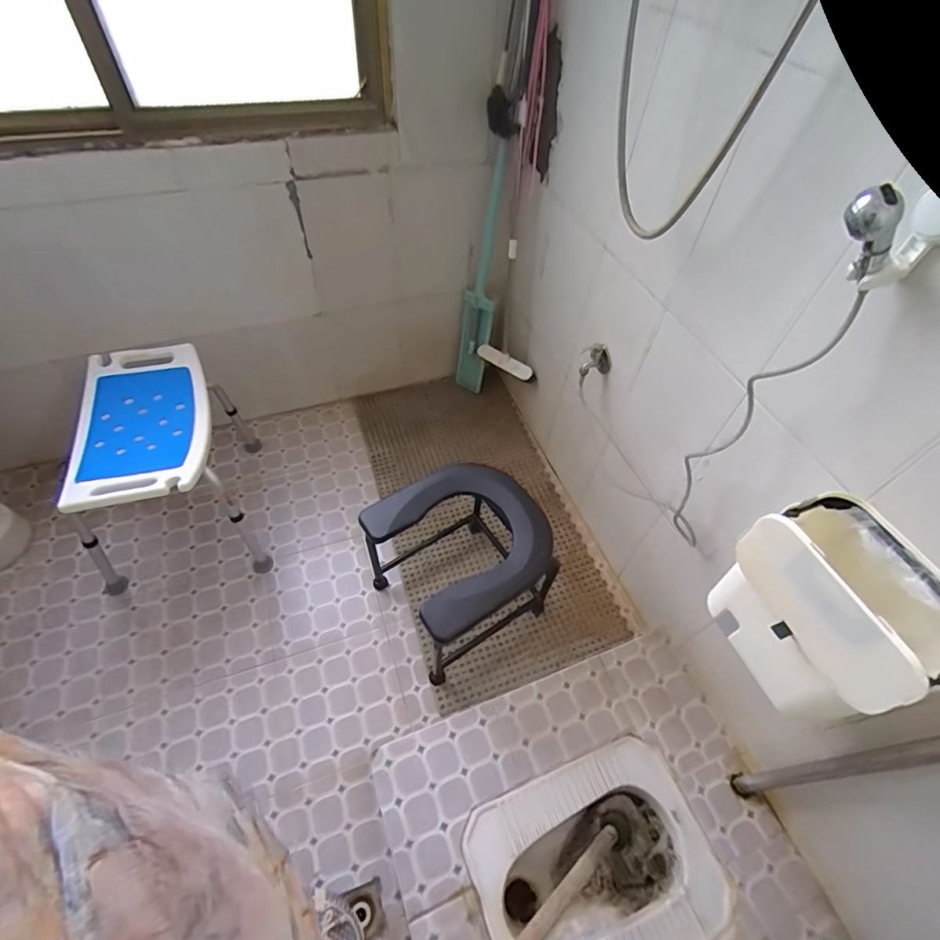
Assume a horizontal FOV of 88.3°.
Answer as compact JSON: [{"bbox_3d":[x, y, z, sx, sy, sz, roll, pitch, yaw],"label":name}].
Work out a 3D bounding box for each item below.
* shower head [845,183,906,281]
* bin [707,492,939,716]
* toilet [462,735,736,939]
[{"bbox_3d":[0.447,-0.256,0.538,0.039,0.123,0.035,-32,53,17],"label":"shower head"},{"bbox_3d":[0.527,0.204,0.715,0.186,0.271,0.248,-17,55,-17],"label":"bin"},{"bbox_3d":[0.256,0.840,1.022,0.478,0.153,0.368,-17,55,-15],"label":"toilet"}]

